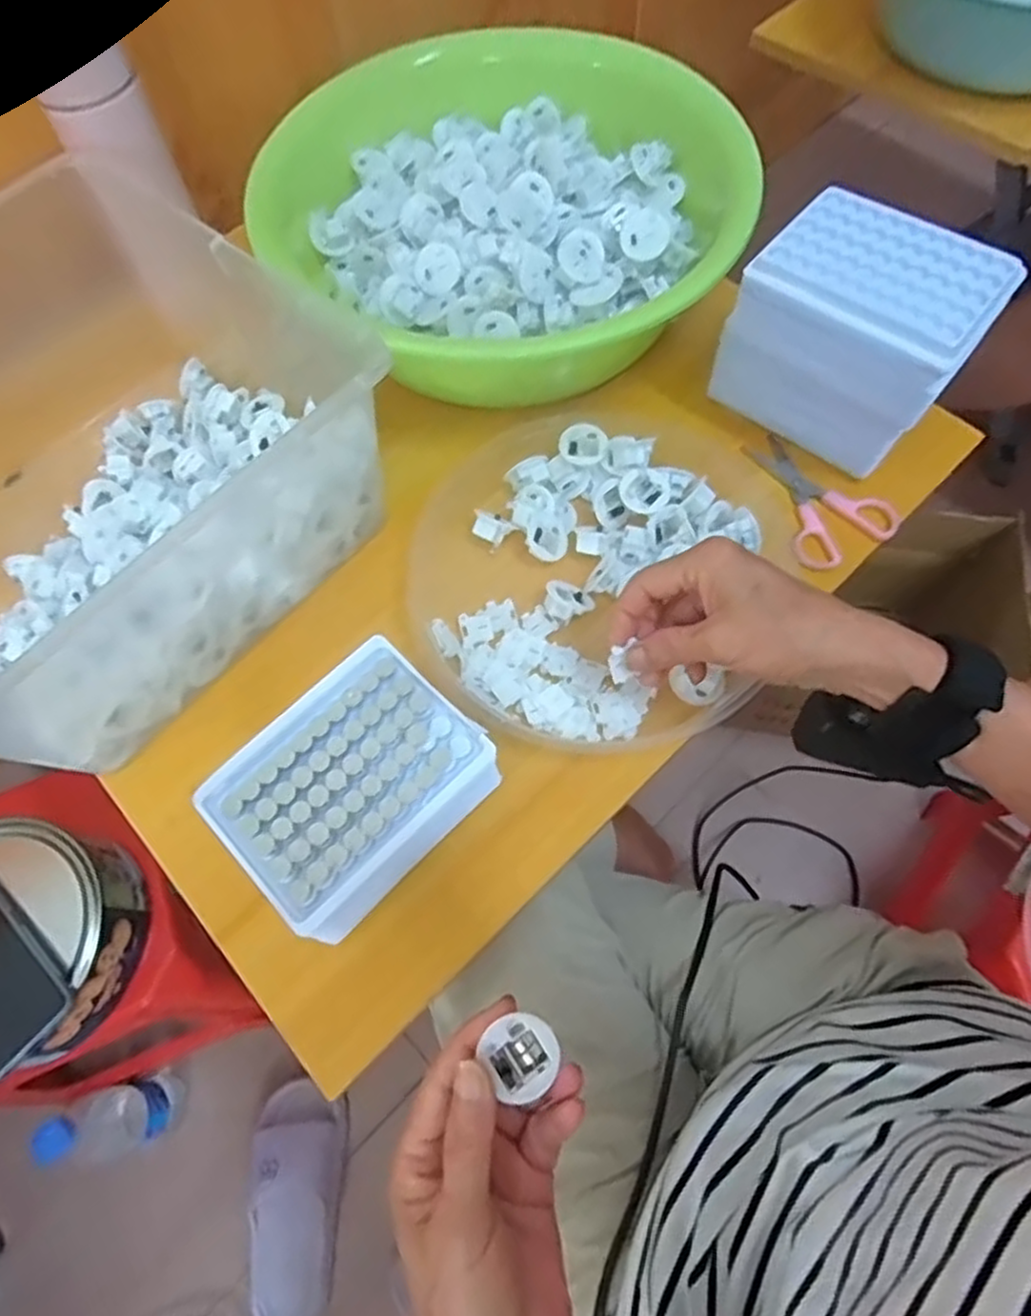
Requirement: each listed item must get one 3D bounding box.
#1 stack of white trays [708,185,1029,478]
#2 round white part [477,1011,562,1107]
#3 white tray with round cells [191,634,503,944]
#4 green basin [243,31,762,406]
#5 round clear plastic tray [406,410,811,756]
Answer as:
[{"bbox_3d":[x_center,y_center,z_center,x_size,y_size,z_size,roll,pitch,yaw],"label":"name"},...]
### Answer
[{"bbox_3d":[0.213,-0.201,0.467,0.130,0.128,0.087,36,73,16],"label":"stack of white trays"},{"bbox_3d":[0.004,0.160,0.289,0.029,0.008,0.027,-33,69,-11],"label":"round white part"},{"bbox_3d":[-0.085,0.072,0.394,0.131,0.058,0.108,-43,72,-15],"label":"white tray with round cells"},{"bbox_3d":[-0.014,-0.331,0.530,0.300,0.092,0.331,-35,70,-12],"label":"green basin"},{"bbox_3d":[0.056,-0.061,0.467,0.234,0.038,0.245,13,68,8],"label":"round clear plastic tray"}]

